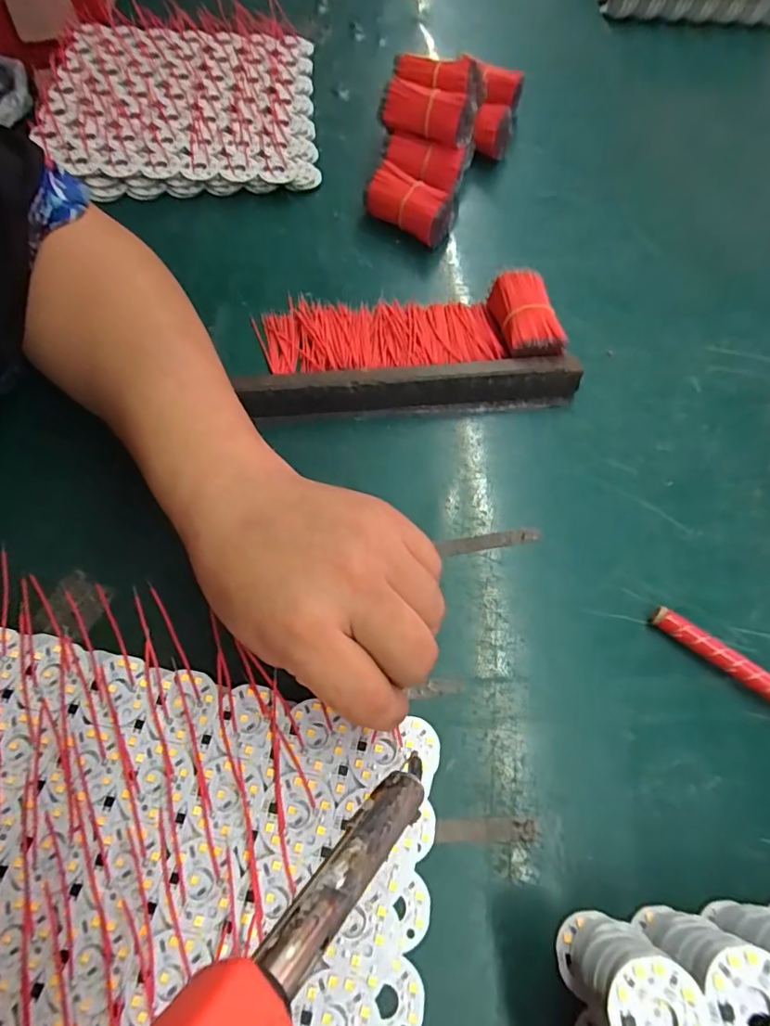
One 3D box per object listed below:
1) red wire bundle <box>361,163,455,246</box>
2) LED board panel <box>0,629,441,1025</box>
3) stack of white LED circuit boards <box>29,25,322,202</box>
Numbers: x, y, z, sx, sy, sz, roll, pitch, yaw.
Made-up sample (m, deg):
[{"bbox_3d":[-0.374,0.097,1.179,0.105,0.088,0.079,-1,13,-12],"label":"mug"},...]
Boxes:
[{"bbox_3d":[0.021,-0.239,0.421,0.072,0.034,0.032,41,68,16],"label":"red wire bundle"},{"bbox_3d":[-0.103,0.174,0.207,0.232,0.022,0.215,11,63,2],"label":"LED board panel"},{"bbox_3d":[-0.175,-0.353,0.469,0.221,0.021,0.212,-4,64,-5],"label":"stack of white LED circuit boards"}]

